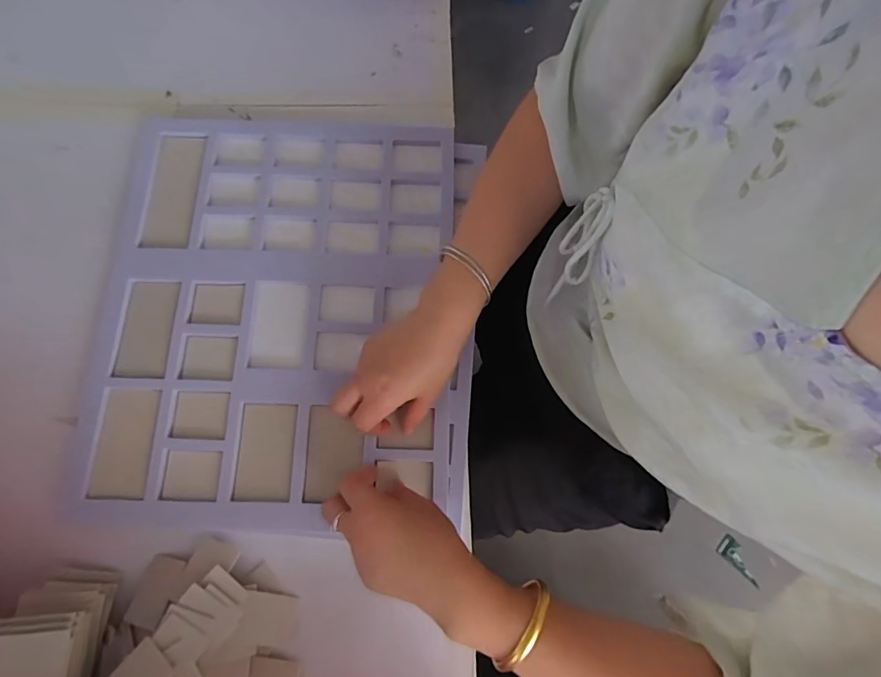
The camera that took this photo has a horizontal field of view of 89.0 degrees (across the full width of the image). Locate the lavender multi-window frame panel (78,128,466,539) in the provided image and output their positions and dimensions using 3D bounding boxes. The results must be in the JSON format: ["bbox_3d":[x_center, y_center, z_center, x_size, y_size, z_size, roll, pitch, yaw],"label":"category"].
[{"bbox_3d":[-0.162,-0.040,0.458,0.342,0.015,0.416,0,76,0],"label":"lavender multi-window frame panel"}]

